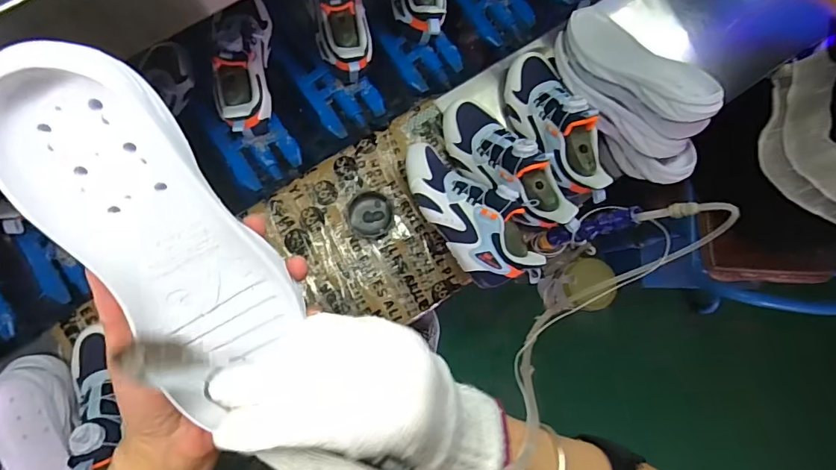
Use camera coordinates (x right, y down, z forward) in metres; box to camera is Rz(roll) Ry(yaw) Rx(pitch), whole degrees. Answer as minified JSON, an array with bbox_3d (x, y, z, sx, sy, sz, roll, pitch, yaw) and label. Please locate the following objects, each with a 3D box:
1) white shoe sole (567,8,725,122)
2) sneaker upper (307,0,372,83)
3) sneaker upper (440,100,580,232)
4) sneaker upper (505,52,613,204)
[{"bbox_3d":[0.267,-0.209,0.577,0.069,0.027,0.211,-39,66,-8],"label":"white shoe sole"},{"bbox_3d":[-0.109,-0.305,0.644,0.073,0.099,0.197,-12,70,-7],"label":"sneaker upper"},{"bbox_3d":[0.116,-0.102,0.597,0.081,0.079,0.229,-40,71,-8],"label":"sneaker upper"},{"bbox_3d":[0.185,-0.153,0.610,0.073,0.093,0.225,-22,69,-8],"label":"sneaker upper"}]

